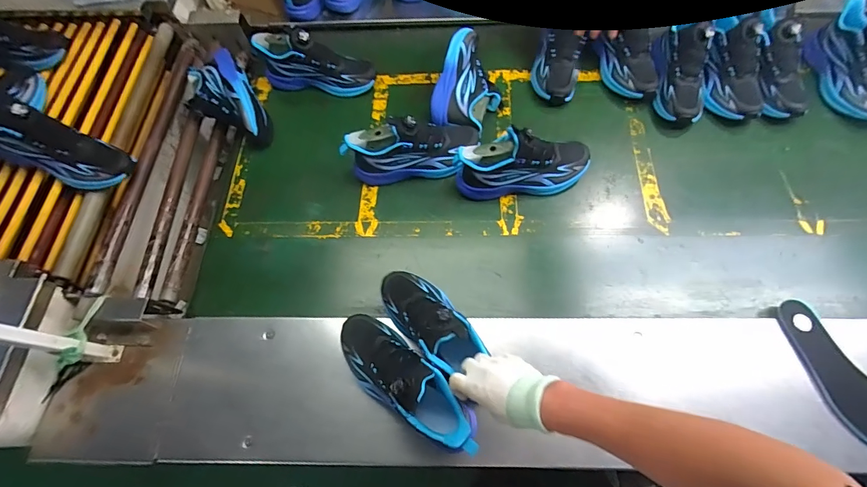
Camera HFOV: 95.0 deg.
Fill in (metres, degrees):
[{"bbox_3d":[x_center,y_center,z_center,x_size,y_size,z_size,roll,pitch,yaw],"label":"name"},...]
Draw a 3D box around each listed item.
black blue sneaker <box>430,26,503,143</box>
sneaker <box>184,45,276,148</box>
[{"bbox_3d":[0.092,-0.371,0.920,0.148,0.087,0.259,18,70,7],"label":"black blue sneaker"},{"bbox_3d":[-0.493,-0.329,0.930,0.154,0.090,0.266,-28,71,-10],"label":"sneaker"}]

